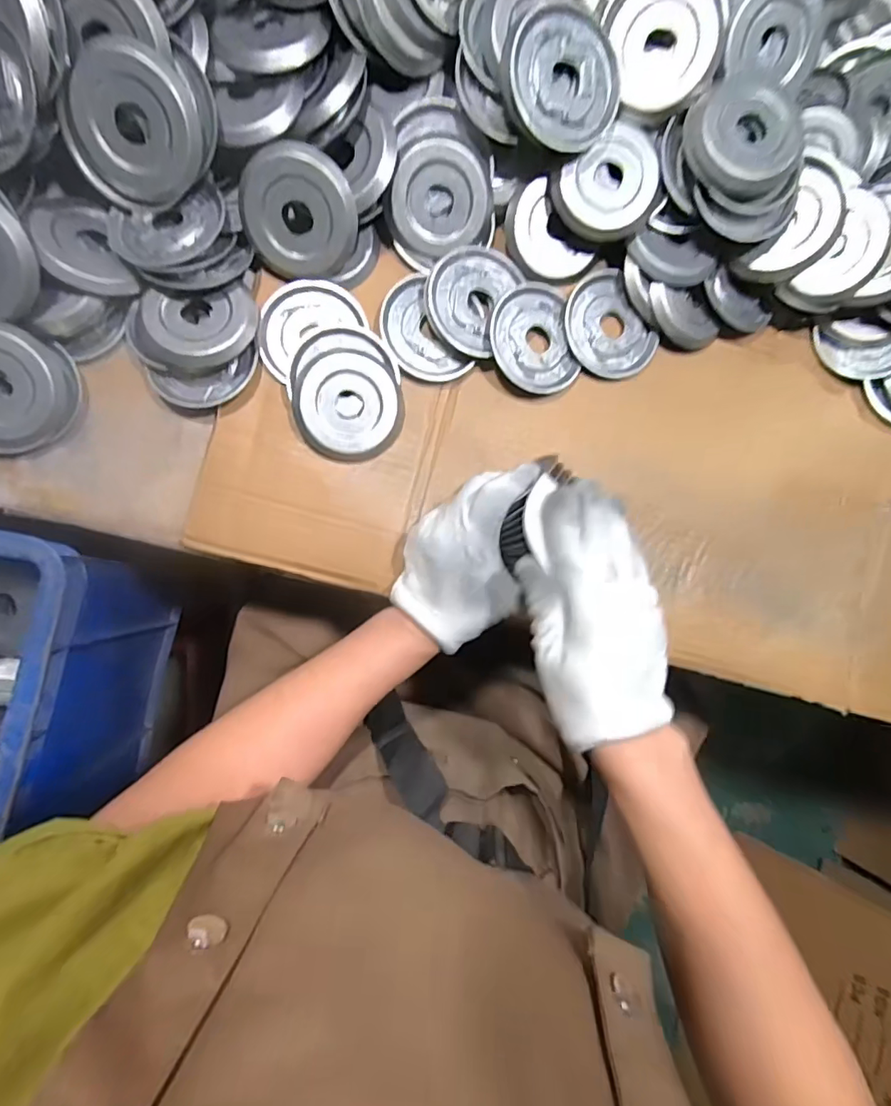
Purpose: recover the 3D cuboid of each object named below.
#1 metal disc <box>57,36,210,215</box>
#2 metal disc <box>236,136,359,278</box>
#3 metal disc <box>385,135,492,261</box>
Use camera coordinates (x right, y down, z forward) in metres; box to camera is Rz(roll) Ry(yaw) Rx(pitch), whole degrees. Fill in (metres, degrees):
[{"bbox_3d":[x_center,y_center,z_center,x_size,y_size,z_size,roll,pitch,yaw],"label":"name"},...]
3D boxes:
[{"bbox_3d":[-0.216,-0.292,0.363,0.085,0.017,0.090,2,129,3],"label":"metal disc"},{"bbox_3d":[-0.109,-0.251,0.389,0.083,0.020,0.084,-1,119,-2],"label":"metal disc"},{"bbox_3d":[-0.005,-0.276,0.407,0.080,0.011,0.076,-3,111,-8],"label":"metal disc"}]

